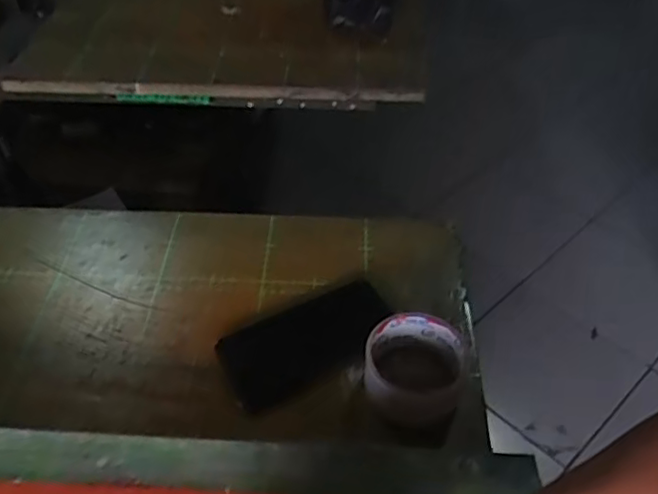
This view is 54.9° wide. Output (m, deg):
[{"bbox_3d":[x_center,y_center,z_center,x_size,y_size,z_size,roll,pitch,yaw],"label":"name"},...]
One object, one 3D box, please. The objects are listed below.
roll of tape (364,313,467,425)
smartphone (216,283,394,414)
[{"bbox_3d":[0.070,0.103,0.535,0.080,0.050,0.075,0,45,0],"label":"roll of tape"},{"bbox_3d":[-0.016,0.084,0.574,0.159,0.015,0.080,-21,49,-21],"label":"smartphone"}]

